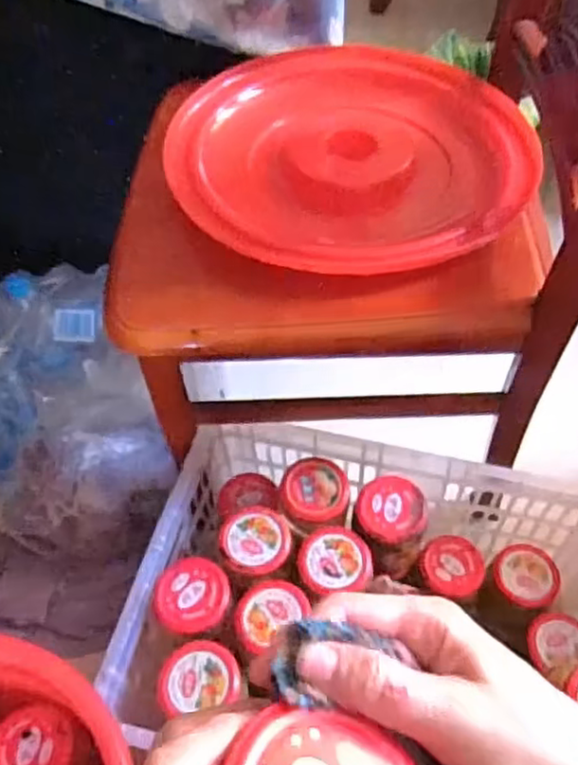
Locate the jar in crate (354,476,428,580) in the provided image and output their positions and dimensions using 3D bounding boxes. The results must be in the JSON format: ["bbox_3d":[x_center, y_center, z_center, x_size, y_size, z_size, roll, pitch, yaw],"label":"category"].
[{"bbox_3d":[0.107,0.155,0.717,0.071,0.098,0.075,-1,53,2],"label":"jar in crate"}]

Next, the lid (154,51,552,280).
[{"bbox_3d":[0.066,-0.249,0.705,0.369,0.047,0.328,-6,53,-2],"label":"lid"}]

